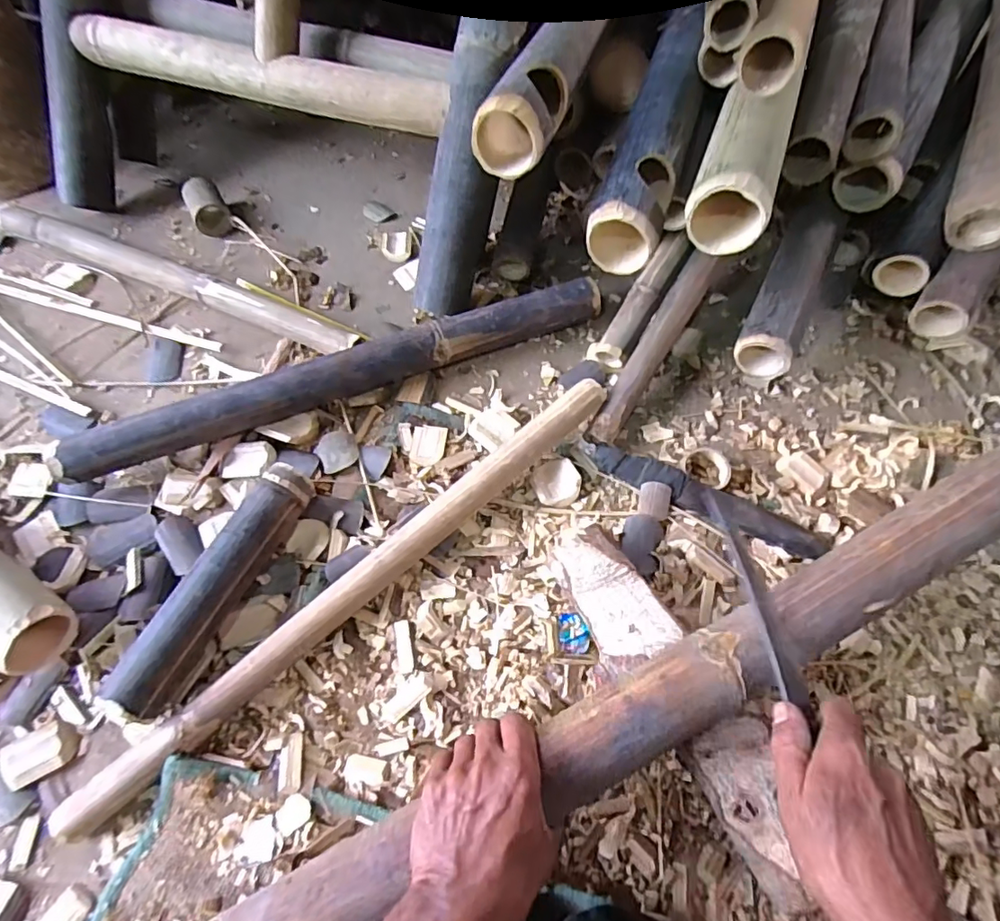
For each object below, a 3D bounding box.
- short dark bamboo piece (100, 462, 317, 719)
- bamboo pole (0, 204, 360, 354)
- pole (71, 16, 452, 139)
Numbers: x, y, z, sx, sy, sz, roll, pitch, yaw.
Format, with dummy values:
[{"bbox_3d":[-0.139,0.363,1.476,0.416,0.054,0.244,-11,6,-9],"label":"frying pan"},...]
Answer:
[{"bbox_3d":[-0.283,0.121,0.551,0.052,0.055,0.261,22,66,14],"label":"short dark bamboo piece"},{"bbox_3d":[-0.478,-0.265,0.779,0.646,0.051,0.058,22,66,14],"label":"bamboo pole"},{"bbox_3d":[-0.320,-0.497,0.697,0.556,0.046,0.050,19,65,11],"label":"pole"}]

